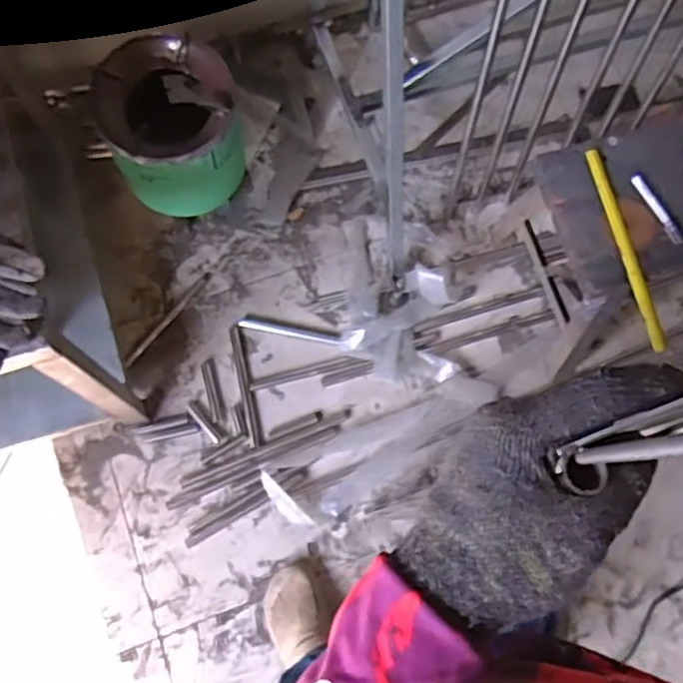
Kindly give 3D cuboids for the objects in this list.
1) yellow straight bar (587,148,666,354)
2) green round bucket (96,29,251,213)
[{"bbox_3d":[0.435,-0.147,1.022,0.023,0.015,0.332,-12,73,-3],"label":"yellow straight bar"},{"bbox_3d":[-0.288,-0.374,1.168,0.220,0.194,0.237,1,74,-2],"label":"green round bucket"}]

